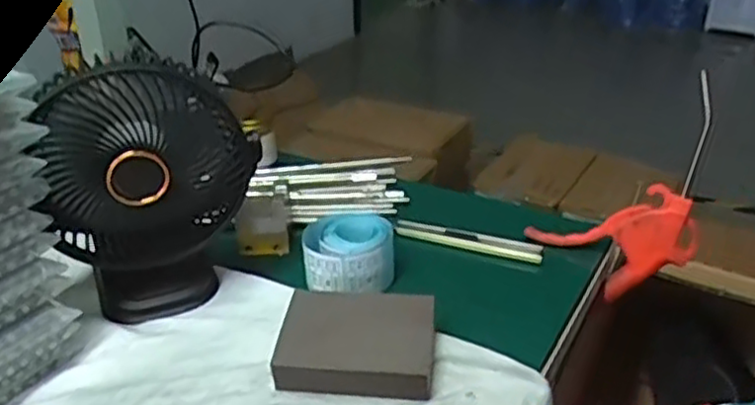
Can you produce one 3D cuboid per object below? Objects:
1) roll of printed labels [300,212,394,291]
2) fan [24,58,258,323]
[{"bbox_3d":[-0.022,0.040,0.551,0.069,0.040,0.053,0,29,-2],"label":"roll of printed labels"},{"bbox_3d":[-0.160,-0.015,0.503,0.138,0.184,0.077,-17,33,-28],"label":"fan"}]

